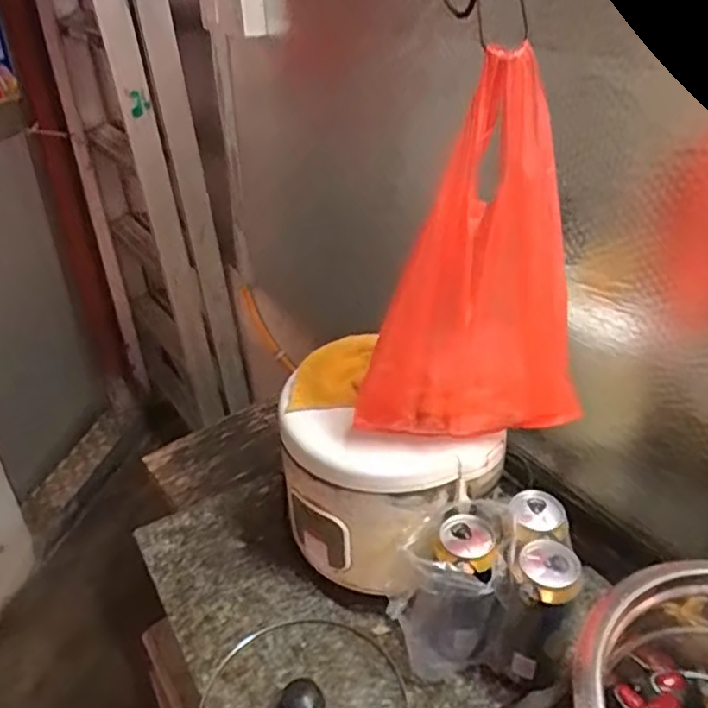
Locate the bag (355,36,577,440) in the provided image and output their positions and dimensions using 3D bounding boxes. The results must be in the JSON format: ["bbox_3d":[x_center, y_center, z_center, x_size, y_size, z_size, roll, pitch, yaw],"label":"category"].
[{"bbox_3d":[0.106,-0.064,0.532,0.191,0.319,0.036,-4,34,-5],"label":"bag"}]

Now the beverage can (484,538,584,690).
[{"bbox_3d":[0.177,0.262,0.632,0.069,0.160,0.065,11,36,17],"label":"beverage can"}]

